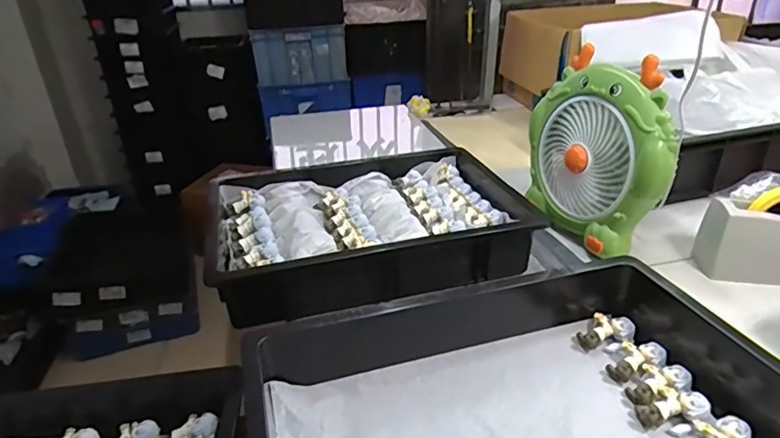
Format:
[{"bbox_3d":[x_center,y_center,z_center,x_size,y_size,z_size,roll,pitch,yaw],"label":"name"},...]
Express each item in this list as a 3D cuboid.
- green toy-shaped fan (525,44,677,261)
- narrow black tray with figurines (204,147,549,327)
[{"bbox_3d":[0.293,-0.093,0.740,0.077,0.245,0.228,-10,28,-14],"label":"green toy-shaped fan"},{"bbox_3d":[-0.030,-0.014,0.773,0.459,0.069,0.370,-8,28,-11],"label":"narrow black tray with figurines"}]

